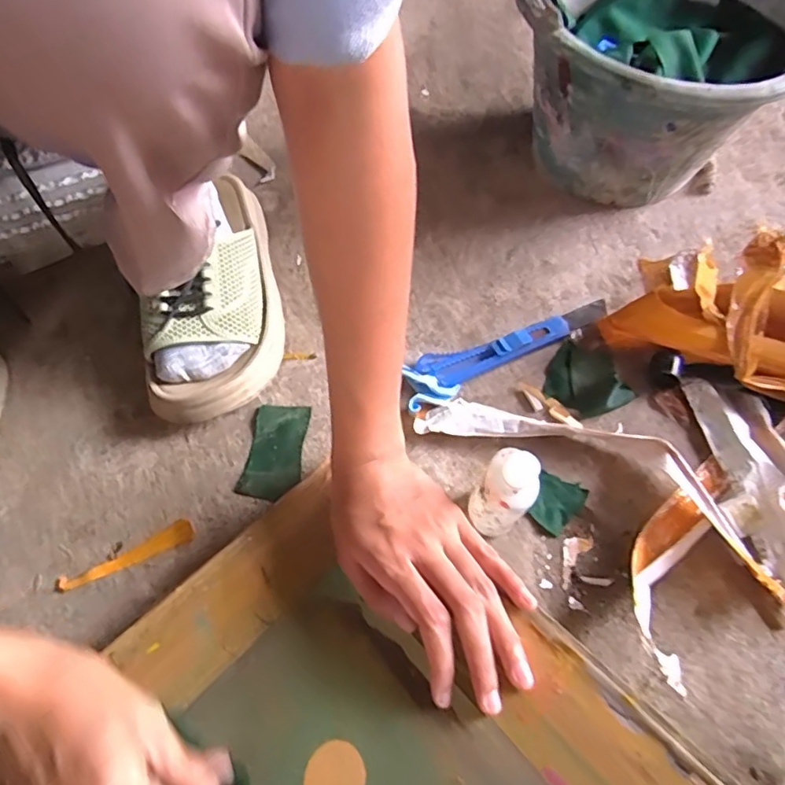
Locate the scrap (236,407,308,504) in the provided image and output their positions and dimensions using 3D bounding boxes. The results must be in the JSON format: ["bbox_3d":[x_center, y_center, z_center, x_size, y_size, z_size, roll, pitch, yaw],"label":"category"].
[{"bbox_3d":[-0.090,0.045,0.425,0.043,0.004,0.074,7,64,4],"label":"scrap"}]

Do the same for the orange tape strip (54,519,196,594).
[{"bbox_3d":[-0.188,0.115,0.392,0.095,0.008,0.016,-23,66,-11],"label":"orange tape strip"}]

